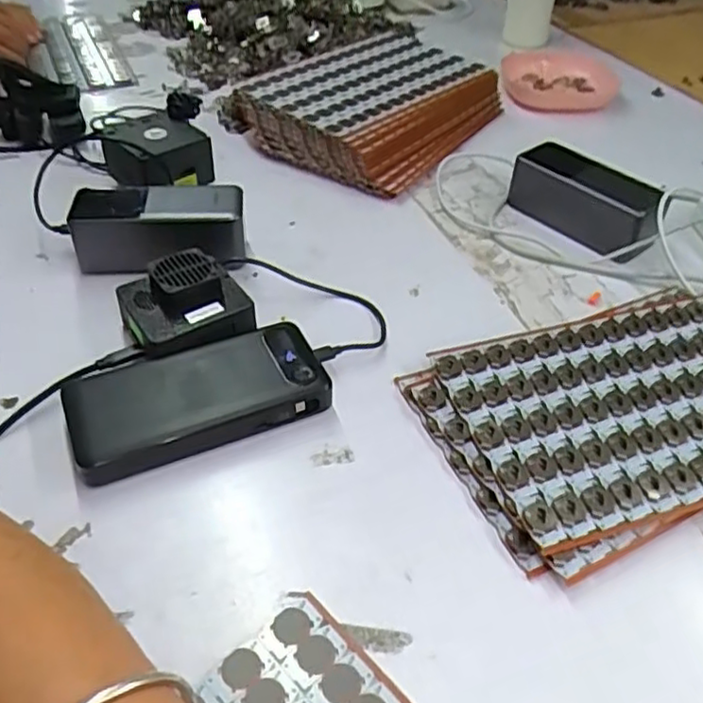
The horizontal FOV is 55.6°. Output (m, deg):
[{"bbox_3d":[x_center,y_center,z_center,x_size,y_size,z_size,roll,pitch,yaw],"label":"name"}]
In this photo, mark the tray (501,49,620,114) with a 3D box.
[{"bbox_3d":[0.283,-0.378,0.921,0.149,0.026,0.196,7,43,5],"label":"tray"}]

